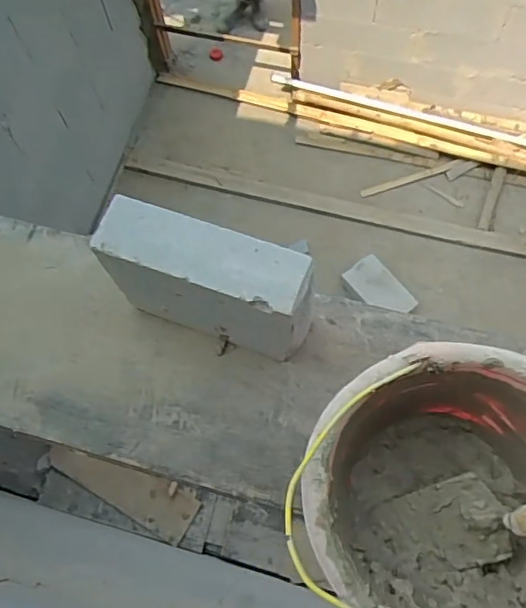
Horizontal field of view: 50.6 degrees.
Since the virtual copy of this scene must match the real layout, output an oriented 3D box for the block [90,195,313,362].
[{"bbox_3d":[-0.065,-0.023,0.700,0.239,0.198,0.070,17,69,10],"label":"block"}]

